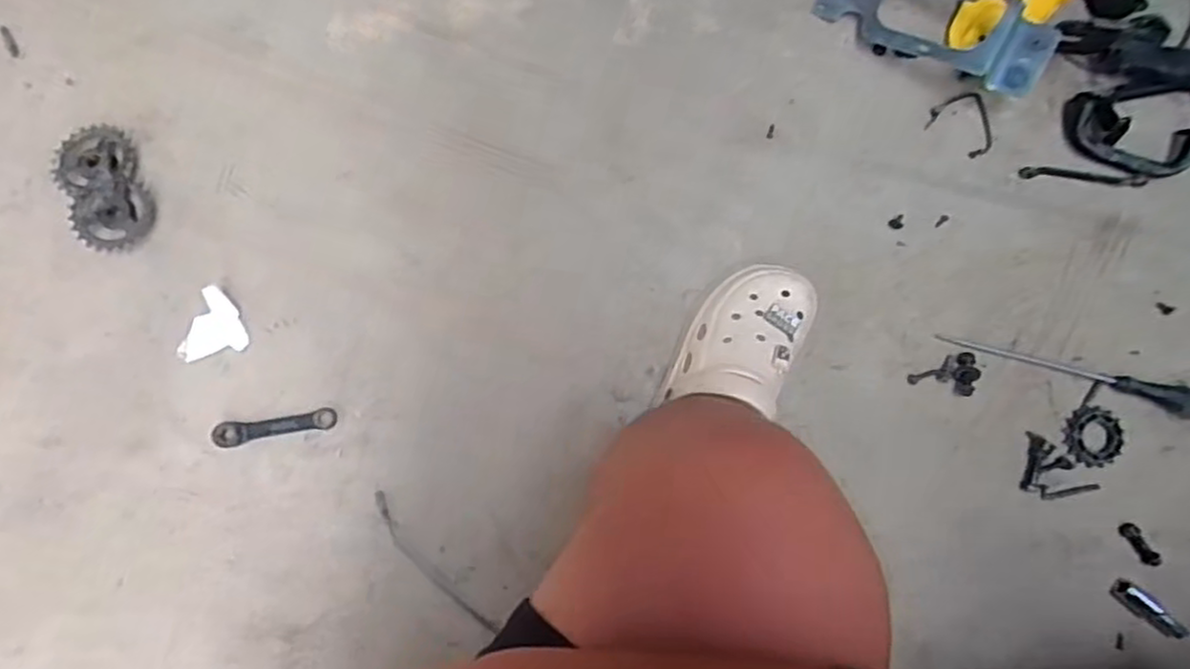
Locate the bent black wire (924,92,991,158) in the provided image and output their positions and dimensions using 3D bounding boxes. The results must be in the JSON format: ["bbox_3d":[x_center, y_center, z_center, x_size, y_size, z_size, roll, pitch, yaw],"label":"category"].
[{"bbox_3d":[0.413,-0.235,0.821,0.065,0.009,0.074,-11,84,-2],"label":"bent black wire"}]

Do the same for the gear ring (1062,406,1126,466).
[{"bbox_3d":[0.546,0.111,0.789,0.064,0.012,0.059,0,84,-1],"label":"gear ring"}]

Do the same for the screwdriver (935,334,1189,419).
[{"bbox_3d":[0.537,0.041,0.781,0.312,0.036,0.029,16,84,1],"label":"screwdriver"}]

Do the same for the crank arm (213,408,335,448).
[{"bbox_3d":[-0.345,0.100,0.783,0.127,0.012,0.027,-9,84,-2],"label":"crank arm"}]

